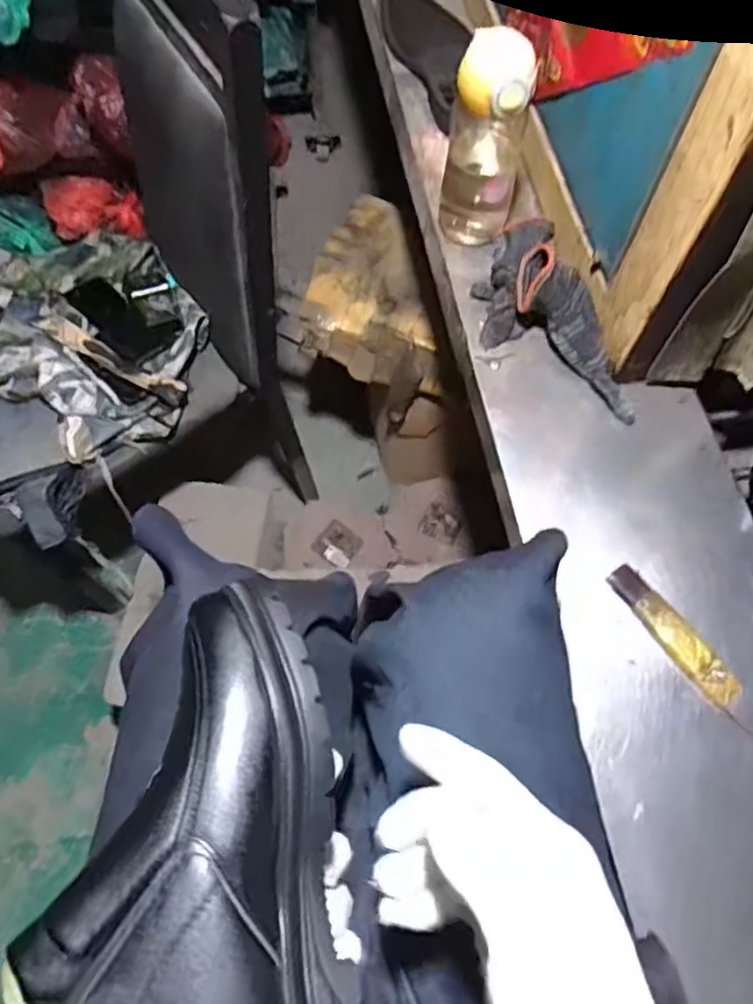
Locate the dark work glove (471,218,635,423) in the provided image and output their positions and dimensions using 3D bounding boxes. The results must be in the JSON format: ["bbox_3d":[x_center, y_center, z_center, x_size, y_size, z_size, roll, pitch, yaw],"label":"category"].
[{"bbox_3d":[0.163,-0.186,0.635,0.105,0.061,0.247,-14,67,-6],"label":"dark work glove"}]

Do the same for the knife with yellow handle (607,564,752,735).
[{"bbox_3d":[0.255,0.121,0.527,0.030,0.021,0.162,-32,70,-14],"label":"knife with yellow handle"}]

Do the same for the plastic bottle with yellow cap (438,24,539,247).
[{"bbox_3d":[0.106,-0.345,0.634,0.070,0.196,0.075,9,66,4],"label":"plastic bottle with yellow cap"}]

